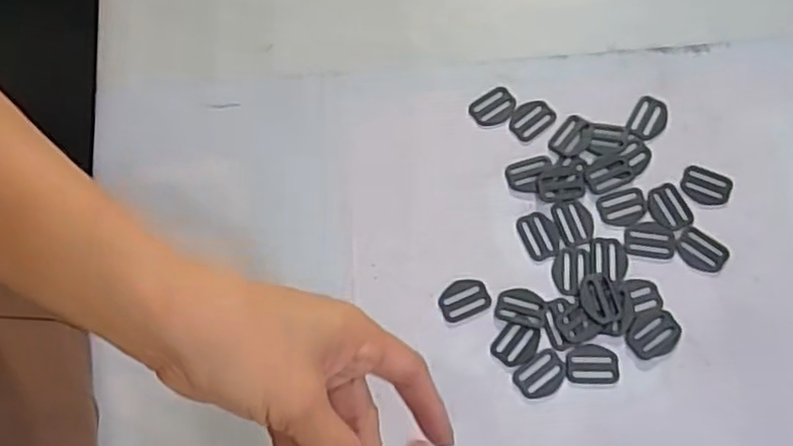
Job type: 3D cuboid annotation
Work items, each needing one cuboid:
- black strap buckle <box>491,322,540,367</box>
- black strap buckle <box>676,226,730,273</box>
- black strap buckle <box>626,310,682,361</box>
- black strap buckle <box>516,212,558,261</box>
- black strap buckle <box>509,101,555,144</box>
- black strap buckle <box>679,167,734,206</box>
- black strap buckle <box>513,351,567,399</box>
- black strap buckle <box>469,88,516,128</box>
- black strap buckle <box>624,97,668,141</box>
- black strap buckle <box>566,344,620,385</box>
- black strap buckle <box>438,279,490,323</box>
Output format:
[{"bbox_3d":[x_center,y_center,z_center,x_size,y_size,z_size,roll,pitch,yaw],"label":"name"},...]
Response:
[{"bbox_3d":[0.076,0.077,0.431,0.024,0.004,0.030,38,78,13],"label":"black strap buckle"},{"bbox_3d":[0.201,0.018,0.444,0.032,0.004,0.023,33,77,11],"label":"black strap buckle"},{"bbox_3d":[0.164,0.071,0.428,0.033,0.004,0.027,-27,74,-6],"label":"black strap buckle"},{"bbox_3d":[0.096,0.009,0.454,0.025,0.004,0.032,-19,73,-4],"label":"black strap buckle"},{"bbox_3d":[0.095,-0.074,0.478,0.032,0.004,0.025,-37,75,-9],"label":"black strap buckle"},{"bbox_3d":[0.210,-0.025,0.456,0.033,0.004,0.022,21,75,9],"label":"black strap buckle"},{"bbox_3d":[0.091,0.097,0.423,0.032,0.004,0.024,-34,74,-8],"label":"black strap buckle"},{"bbox_3d":[0.070,-0.082,0.482,0.033,0.004,0.025,-27,74,-6],"label":"black strap buckle"},{"bbox_3d":[0.177,-0.073,0.476,0.024,0.004,0.033,29,76,11],"label":"black strap buckle"},{"bbox_3d":[0.123,0.089,0.425,0.032,0.004,0.024,0,73,2],"label":"black strap buckle"},{"bbox_3d":[0.044,0.051,0.439,0.032,0.004,0.023,-27,73,-6],"label":"black strap buckle"}]

